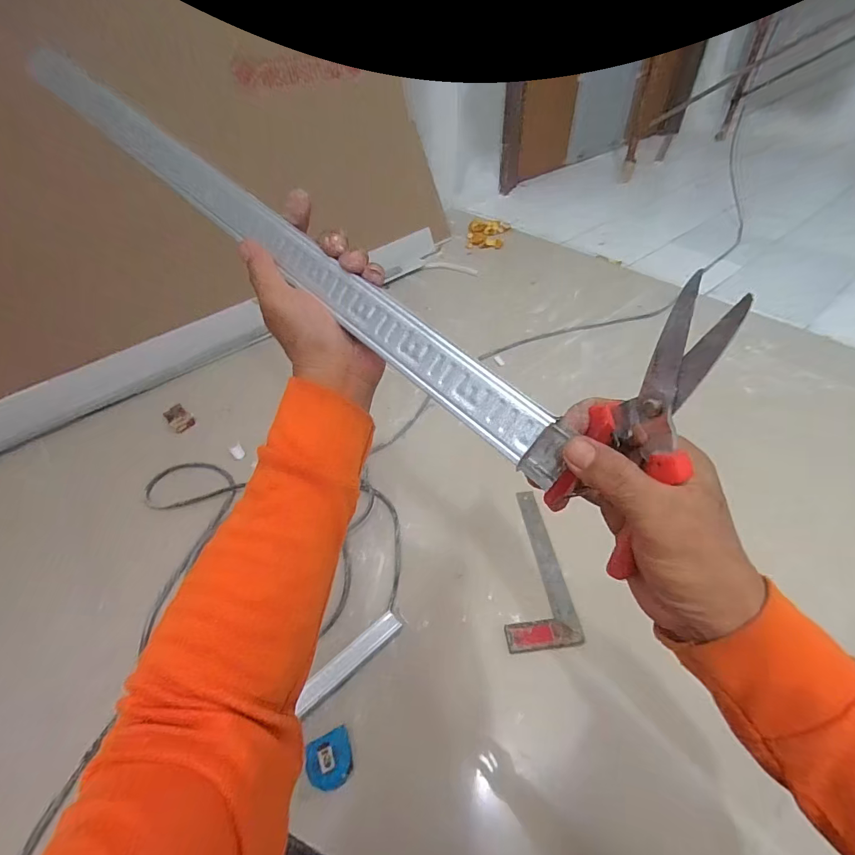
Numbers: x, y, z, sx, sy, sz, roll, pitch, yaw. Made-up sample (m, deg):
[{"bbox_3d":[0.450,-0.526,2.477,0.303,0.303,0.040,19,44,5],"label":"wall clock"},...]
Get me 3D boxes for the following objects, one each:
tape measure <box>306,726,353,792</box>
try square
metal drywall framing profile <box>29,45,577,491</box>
[{"bbox_3d":[-0.128,0.438,0.567,0.056,0.031,0.058,-21,48,-18],"label":"tape measure"},{"bbox_3d":[0.176,0.246,0.780,0.119,0.014,0.289,-6,45,-3],"label":"try square"},{"bbox_3d":[-0.122,-0.146,0.316,0.538,0.031,0.032,39,57,15],"label":"metal drywall framing profile"}]

